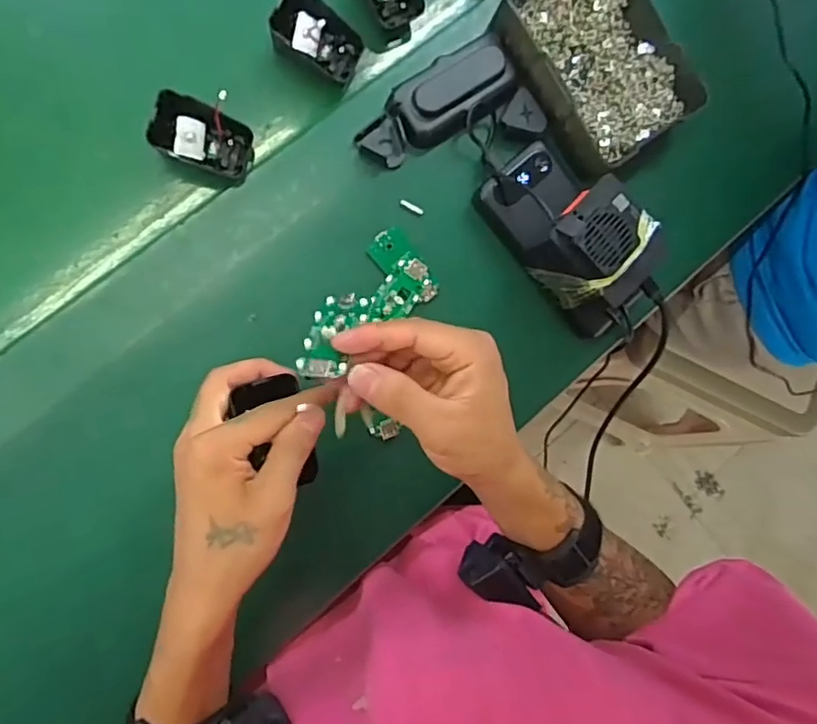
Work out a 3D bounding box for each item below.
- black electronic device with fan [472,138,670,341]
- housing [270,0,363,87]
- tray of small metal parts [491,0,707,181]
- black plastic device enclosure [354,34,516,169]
[{"bbox_3d":[0.135,-0.101,0.460,0.080,0.073,0.152,-39,93,-9],"label":"black electronic device with fan"},{"bbox_3d":[-0.070,-0.247,0.455,0.066,0.041,0.044,26,83,-7],"label":"housing"},{"bbox_3d":[0.157,-0.250,0.488,0.123,0.037,0.156,-35,93,-9],"label":"tray of small metal parts"},{"bbox_3d":[0.027,-0.208,0.470,0.143,0.025,0.054,-38,93,-9],"label":"black plastic device enclosure"}]

